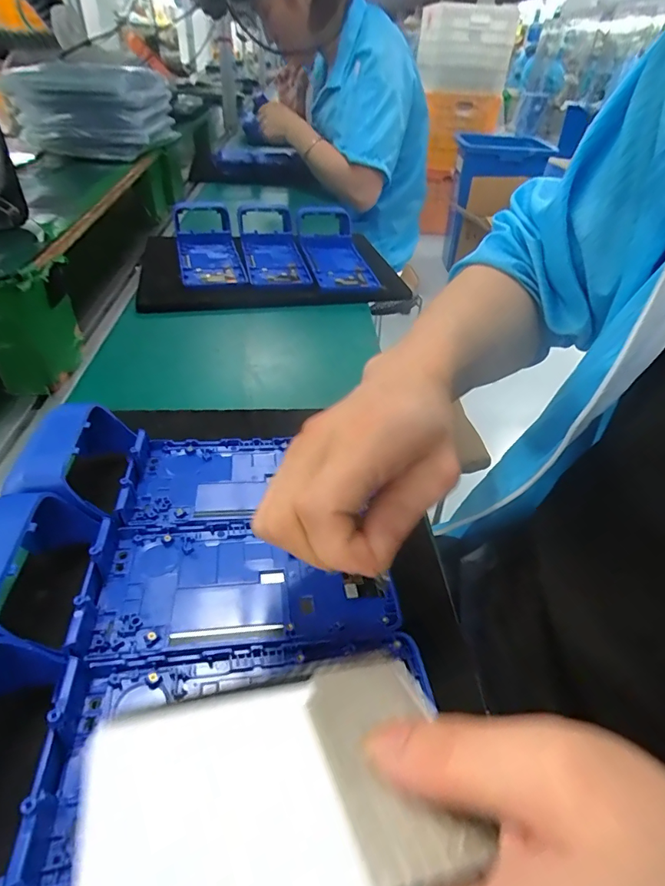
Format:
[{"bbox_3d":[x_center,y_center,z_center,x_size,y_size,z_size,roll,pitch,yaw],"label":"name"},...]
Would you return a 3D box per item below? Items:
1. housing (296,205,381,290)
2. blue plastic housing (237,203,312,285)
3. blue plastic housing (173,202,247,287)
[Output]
[{"bbox_3d":[0.003,-0.289,0.665,0.087,0.049,0.225,-4,41,-10],"label":"housing"},{"bbox_3d":[-0.087,-0.285,0.660,0.085,0.051,0.228,-5,41,-11],"label":"blue plastic housing"},{"bbox_3d":[-0.177,-0.282,0.650,0.085,0.068,0.247,-11,40,-10],"label":"blue plastic housing"}]

